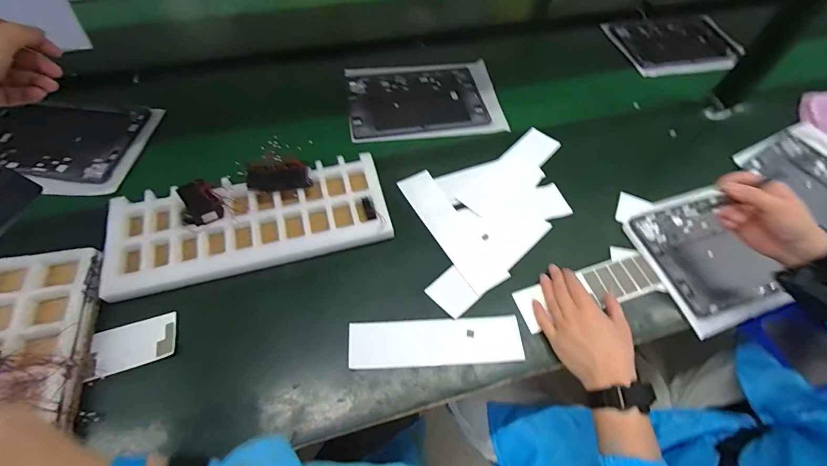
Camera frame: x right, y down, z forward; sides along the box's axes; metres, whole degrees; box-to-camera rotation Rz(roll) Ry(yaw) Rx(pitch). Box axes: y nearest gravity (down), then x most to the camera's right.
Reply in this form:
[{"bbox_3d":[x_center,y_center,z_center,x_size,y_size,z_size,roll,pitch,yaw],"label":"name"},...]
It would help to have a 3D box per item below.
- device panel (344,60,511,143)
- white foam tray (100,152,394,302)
[{"bbox_3d":[0.019,-0.260,0.739,0.281,0.016,0.203,-6,58,-7],"label":"device panel"},{"bbox_3d":[-0.228,-0.017,0.553,0.374,0.037,0.159,-14,60,-11],"label":"white foam tray"}]

